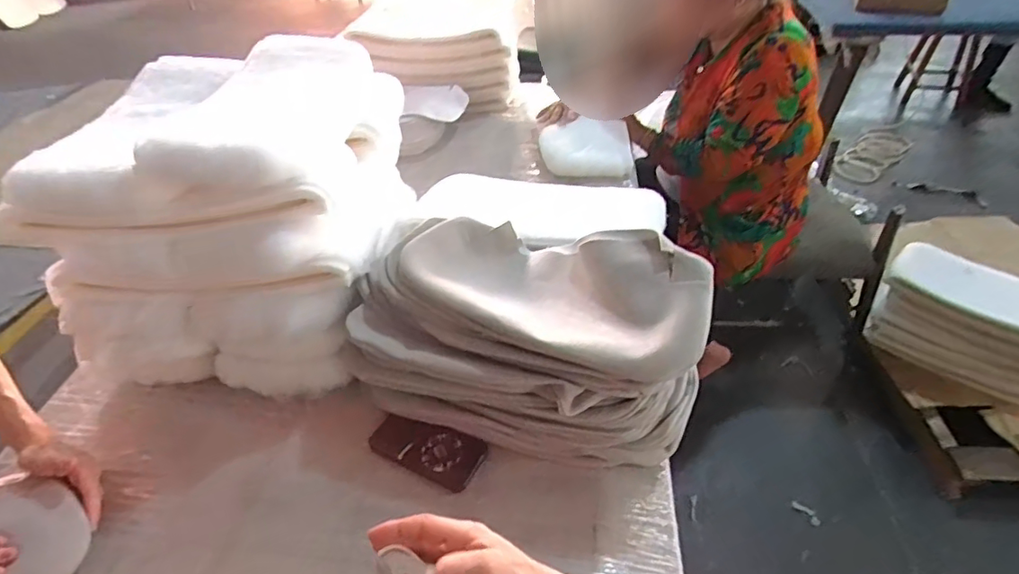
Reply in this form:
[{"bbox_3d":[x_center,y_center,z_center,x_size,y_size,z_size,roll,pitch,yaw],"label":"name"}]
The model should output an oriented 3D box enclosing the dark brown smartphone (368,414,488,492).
[{"bbox_3d":[-0.119,0.230,0.792,0.165,0.005,0.078,17,47,21],"label":"dark brown smartphone"}]

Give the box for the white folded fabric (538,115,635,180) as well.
[{"bbox_3d":[0.183,-0.345,1.345,0.220,0.055,0.214,-3,41,4],"label":"white folded fabric"}]

